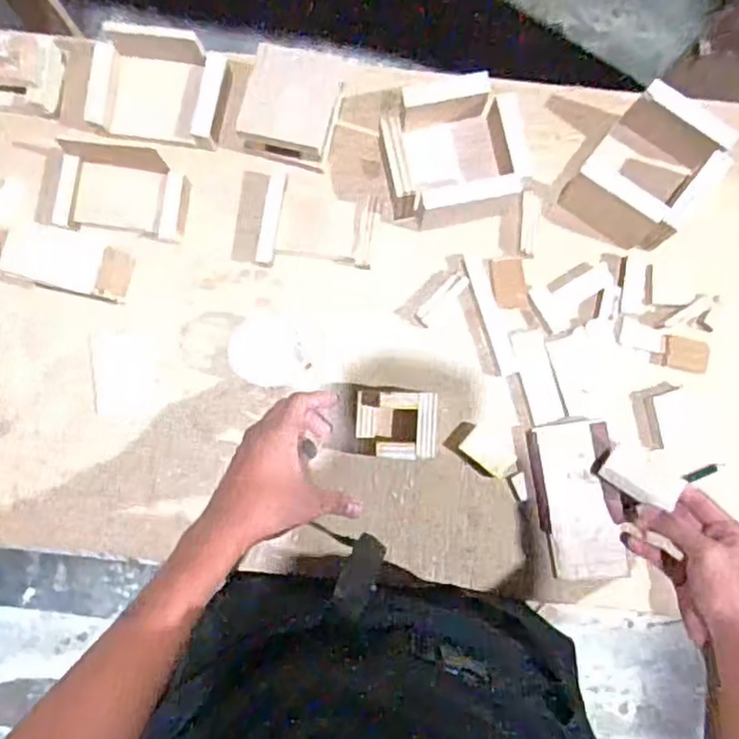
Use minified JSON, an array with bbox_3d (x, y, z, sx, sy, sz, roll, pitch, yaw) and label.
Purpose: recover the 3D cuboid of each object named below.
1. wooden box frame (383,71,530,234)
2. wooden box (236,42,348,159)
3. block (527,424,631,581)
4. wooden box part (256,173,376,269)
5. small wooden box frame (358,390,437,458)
[{"bbox_3d":[0.079,-0.213,0.639,0.133,0.065,0.125,-10,88,0],"label":"wooden box frame"},{"bbox_3d":[-0.077,-0.258,0.644,0.089,0.060,0.097,19,89,1],"label":"wooden box"},{"bbox_3d":[0.204,0.129,0.650,0.074,0.025,0.150,-7,88,0],"label":"block"},{"bbox_3d":[-0.051,-0.143,0.661,0.110,0.029,0.082,7,88,1],"label":"wooden box part"},{"bbox_3d":[0.027,0.053,0.641,0.077,0.055,0.062,3,88,1],"label":"small wooden box frame"}]

